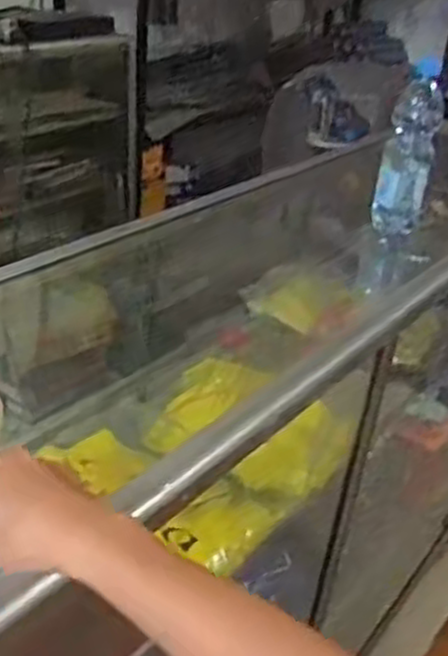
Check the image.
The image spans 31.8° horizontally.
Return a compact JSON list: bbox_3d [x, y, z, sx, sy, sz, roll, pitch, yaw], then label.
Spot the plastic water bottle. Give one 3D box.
[{"bbox_3d":[0.265,-0.251,1.127,0.066,0.240,0.077,11,28,8],"label":"plastic water bottle"}]

